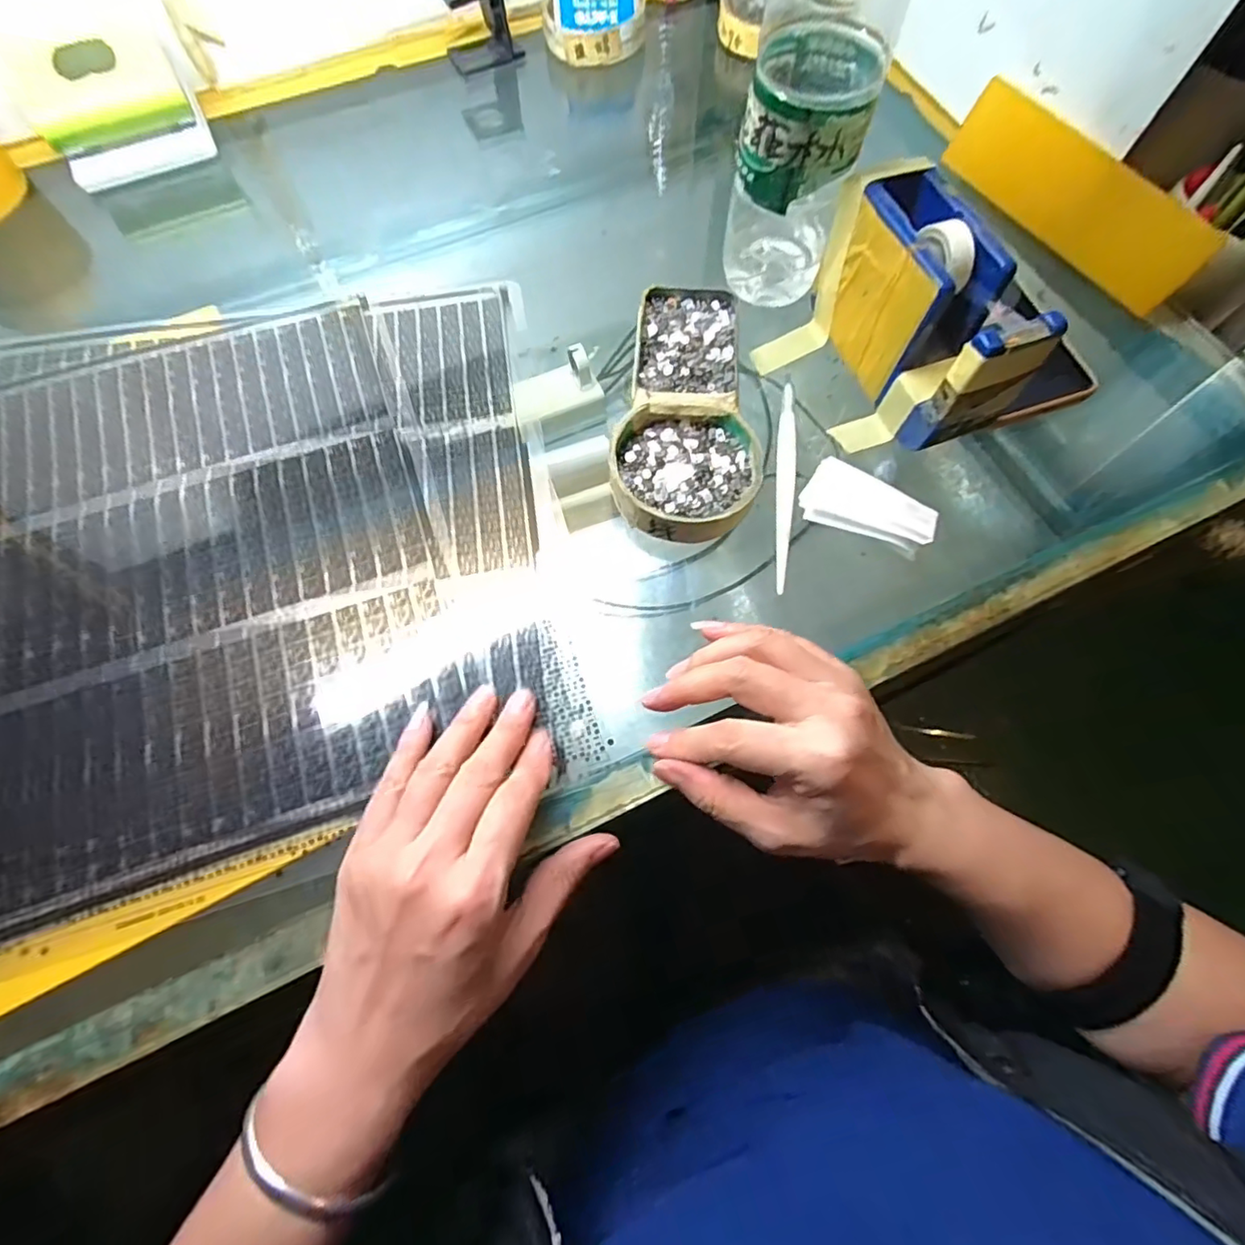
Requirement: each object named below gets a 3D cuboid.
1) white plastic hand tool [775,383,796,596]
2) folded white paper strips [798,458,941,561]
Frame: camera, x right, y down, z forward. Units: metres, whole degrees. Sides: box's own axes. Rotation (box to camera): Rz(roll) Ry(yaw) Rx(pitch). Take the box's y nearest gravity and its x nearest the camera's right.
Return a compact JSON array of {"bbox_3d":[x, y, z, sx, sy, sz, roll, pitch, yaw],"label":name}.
[{"bbox_3d":[0.091,-0.078,0.324,0.010,0.008,0.132,5,70,2],"label":"white plastic hand tool"},{"bbox_3d":[0.134,-0.066,0.315,0.067,0.014,0.044,24,71,9],"label":"folded white paper strips"}]

